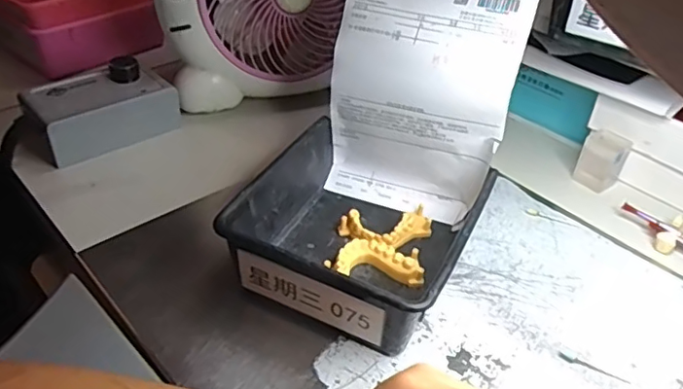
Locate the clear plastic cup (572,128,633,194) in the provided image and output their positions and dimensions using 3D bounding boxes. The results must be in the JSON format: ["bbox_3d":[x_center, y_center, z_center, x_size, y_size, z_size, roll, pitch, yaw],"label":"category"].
[{"bbox_3d":[0.260,-0.034,0.577,0.040,0.046,0.035,30,45,31],"label":"clear plastic cup"}]

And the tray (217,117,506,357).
[{"bbox_3d":[0.016,0.027,0.454,0.159,0.070,0.171,18,40,19],"label":"tray"}]

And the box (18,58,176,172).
[{"bbox_3d":[-0.242,-0.088,0.587,0.133,0.059,0.072,-27,46,-33],"label":"box"}]

